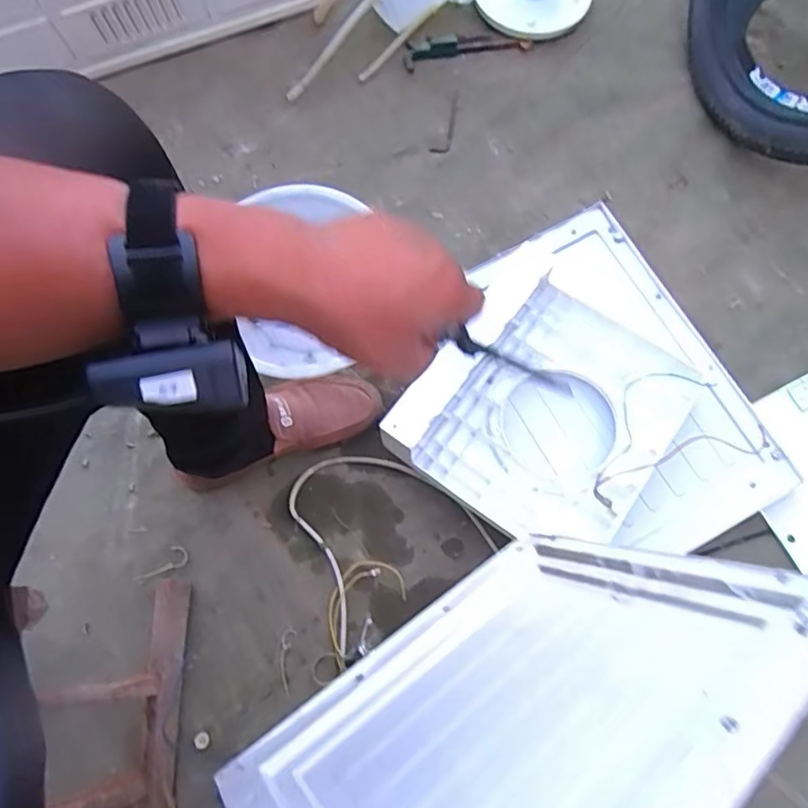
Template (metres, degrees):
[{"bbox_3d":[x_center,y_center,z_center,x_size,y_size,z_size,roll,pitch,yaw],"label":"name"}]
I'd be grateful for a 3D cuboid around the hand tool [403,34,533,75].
[{"bbox_3d":[0.095,-0.545,0.892,0.195,0.029,0.042,-15,75,-3],"label":"hand tool"}]

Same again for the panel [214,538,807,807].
[{"bbox_3d":[0.067,0.207,0.394,0.347,0.300,0.025,-29,101,-28],"label":"panel"}]

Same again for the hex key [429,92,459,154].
[{"bbox_3d":[0.066,-0.418,0.871,0.028,0.006,0.103,15,86,6],"label":"hex key"}]

